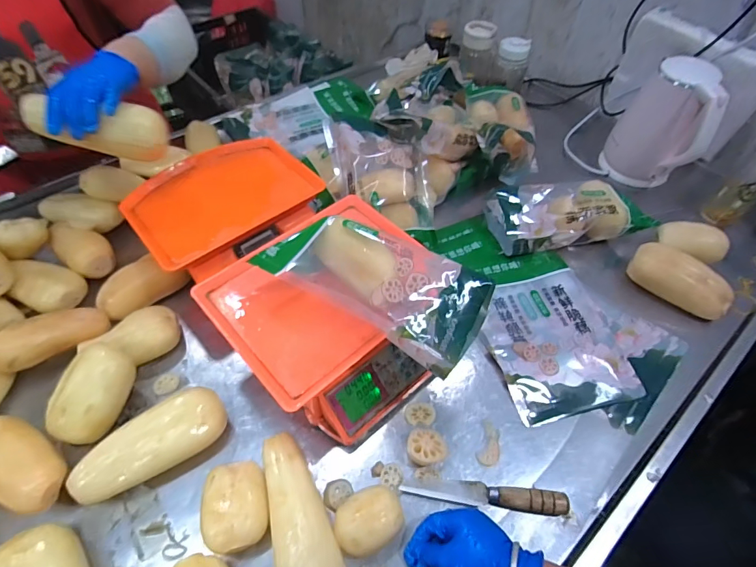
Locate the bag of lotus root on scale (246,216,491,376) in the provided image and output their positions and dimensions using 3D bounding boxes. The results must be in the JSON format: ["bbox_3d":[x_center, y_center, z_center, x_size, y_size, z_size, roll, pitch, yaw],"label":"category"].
[{"bbox_3d":[-0.001,-0.008,0.520,0.271,0.108,0.125,27,57,16],"label":"bag of lotus root on scale"}]

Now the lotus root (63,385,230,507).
[{"bbox_3d":[-0.293,0.214,0.532,0.186,0.067,0.070,-31,61,-23],"label":"lotus root"}]

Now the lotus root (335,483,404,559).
[{"bbox_3d":[-0.011,0.288,0.495,0.081,0.048,0.063,-18,57,-16],"label":"lotus root"}]

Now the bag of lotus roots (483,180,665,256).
[{"bbox_3d":[0.353,-0.135,0.779,0.265,0.087,0.134,-8,54,-9],"label":"bag of lotus roots"}]

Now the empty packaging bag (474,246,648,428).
[{"bbox_3d":[0.278,0.073,0.680,0.197,0.038,0.275,-9,55,-9],"label":"empty packaging bag"}]

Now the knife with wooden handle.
[{"bbox_3d":[0.136,0.270,0.525,0.203,0.031,0.028,7,54,2],"label":"knife with wooden handle"}]

